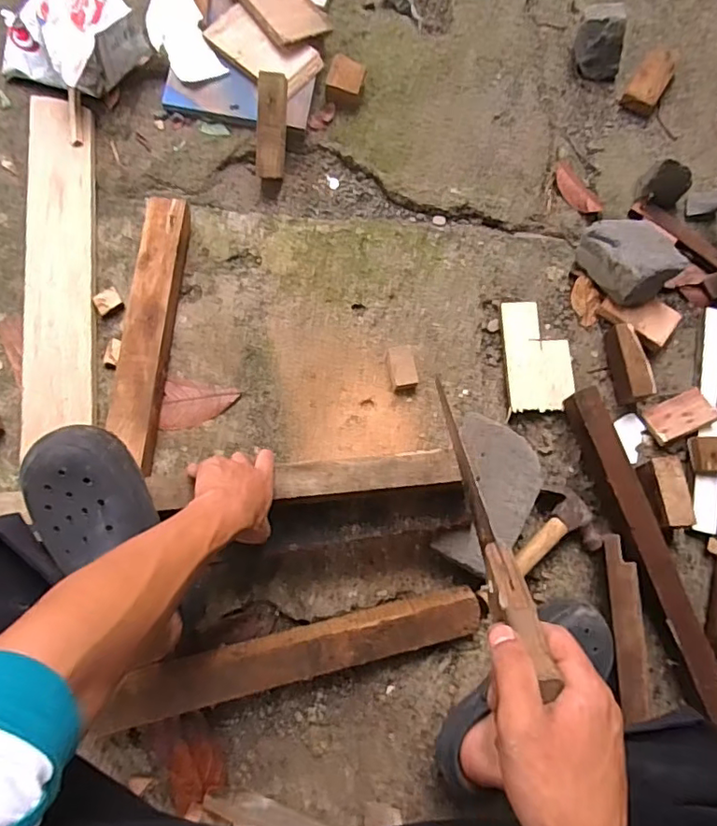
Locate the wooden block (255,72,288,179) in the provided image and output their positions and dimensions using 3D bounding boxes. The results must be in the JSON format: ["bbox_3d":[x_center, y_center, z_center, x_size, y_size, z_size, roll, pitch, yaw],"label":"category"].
[{"bbox_3d":[-0.142,-0.465,0.906,0.042,0.044,0.150,6,111,0],"label":"wooden block"}]

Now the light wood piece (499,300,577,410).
[{"bbox_3d":[0.277,-0.090,0.858,0.097,0.018,0.174,-1,75,-2],"label":"light wood piece"}]

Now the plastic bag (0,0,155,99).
[{"bbox_3d":[-0.486,-0.631,0.927,0.201,0.128,0.192,37,77,8],"label":"plastic bag"}]

